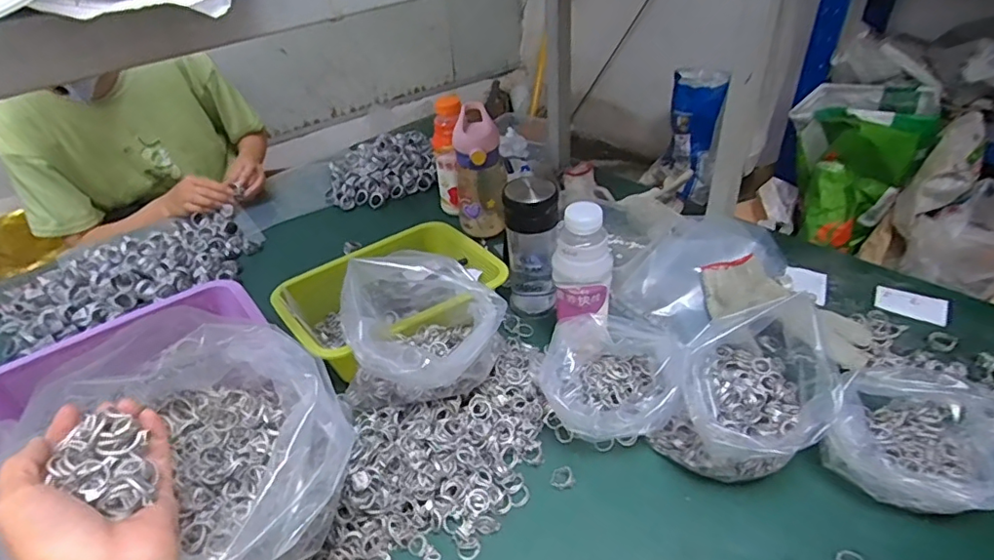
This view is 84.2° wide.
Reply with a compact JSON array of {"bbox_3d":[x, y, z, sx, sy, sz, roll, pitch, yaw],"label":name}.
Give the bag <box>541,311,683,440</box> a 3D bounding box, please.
[{"bbox_3d":[0.123,0.109,0.590,0.135,0.075,0.138,10,40,17],"label":"bag"}]

